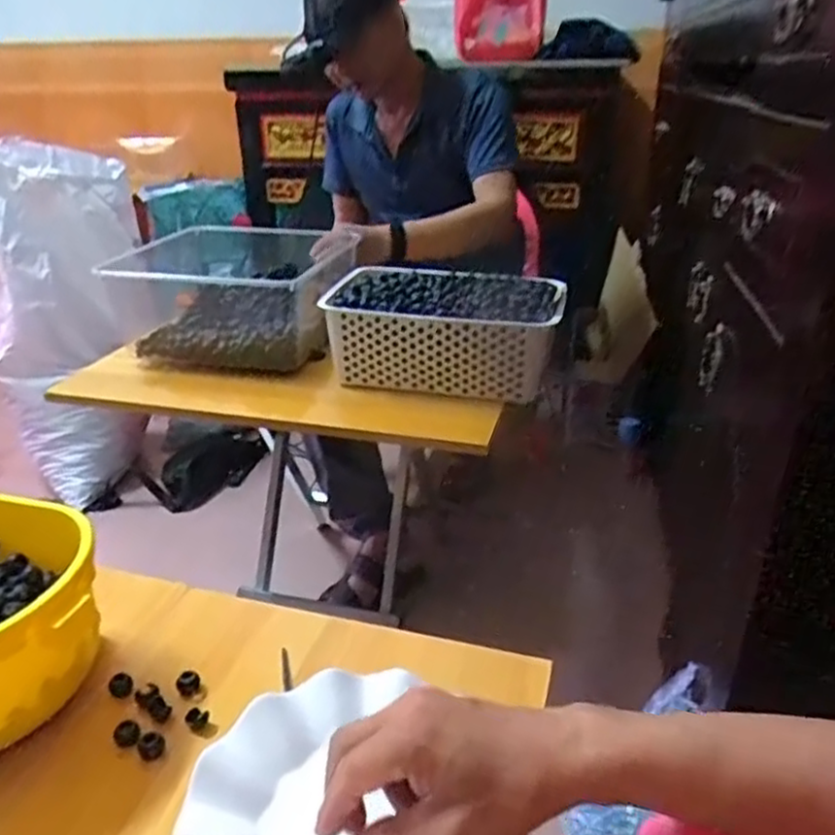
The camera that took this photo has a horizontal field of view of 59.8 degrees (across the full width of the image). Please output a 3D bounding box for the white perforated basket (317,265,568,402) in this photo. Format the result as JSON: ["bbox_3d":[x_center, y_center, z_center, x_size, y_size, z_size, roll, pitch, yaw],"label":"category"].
[{"bbox_3d":[0.041,-0.117,0.987,0.301,0.114,0.193,5,27,13],"label":"white perforated basket"}]

